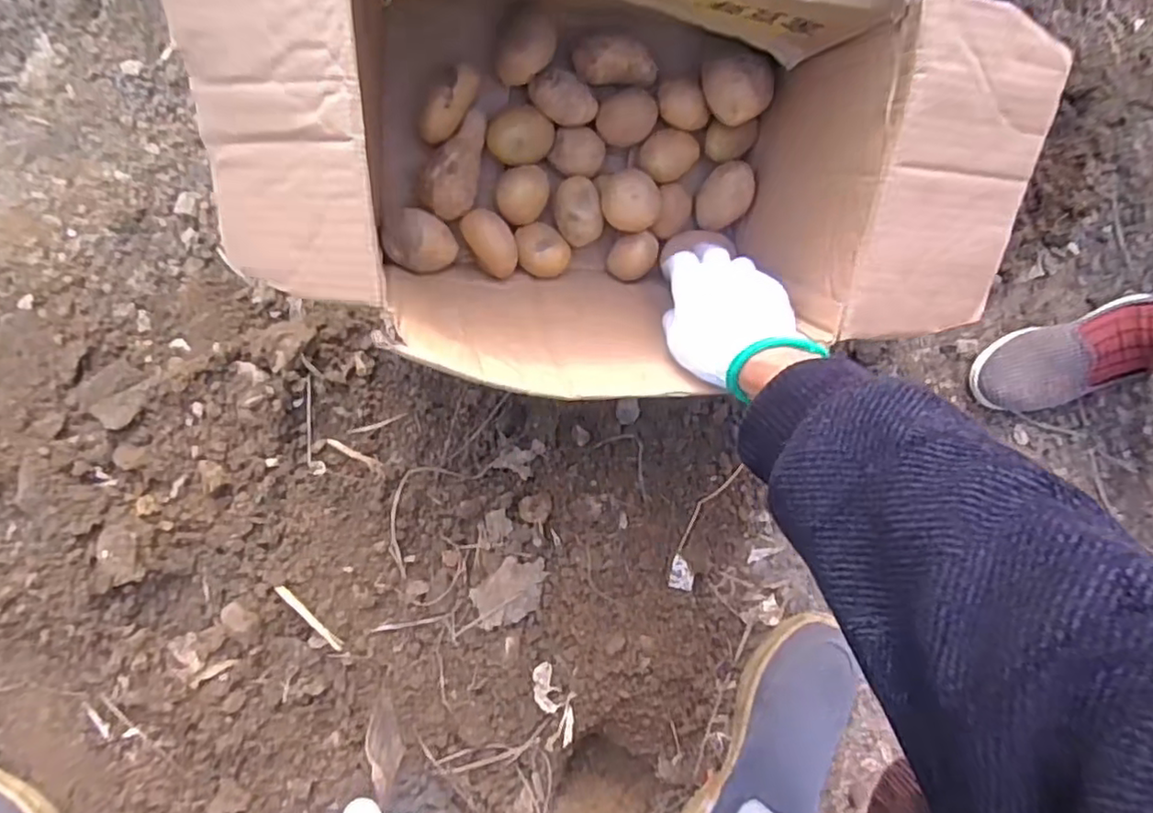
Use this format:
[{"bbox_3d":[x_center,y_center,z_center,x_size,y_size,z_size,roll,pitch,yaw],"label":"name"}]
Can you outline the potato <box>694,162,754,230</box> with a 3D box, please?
[{"bbox_3d":[0.139,-0.197,0.610,0.043,0.034,0.057,32,80,-6],"label":"potato"}]

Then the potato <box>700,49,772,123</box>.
[{"bbox_3d":[0.137,-0.275,0.559,0.059,0.034,0.055,1,84,-10],"label":"potato"}]

